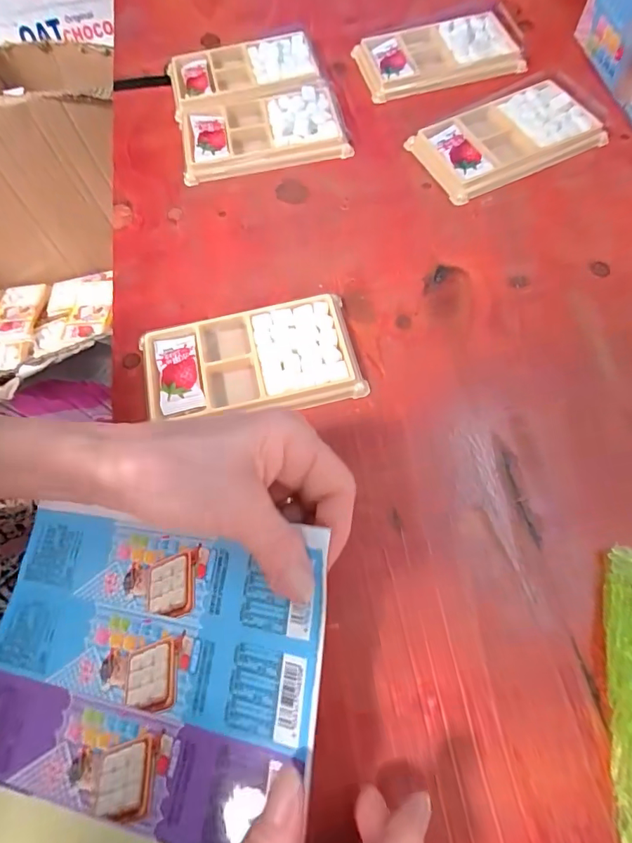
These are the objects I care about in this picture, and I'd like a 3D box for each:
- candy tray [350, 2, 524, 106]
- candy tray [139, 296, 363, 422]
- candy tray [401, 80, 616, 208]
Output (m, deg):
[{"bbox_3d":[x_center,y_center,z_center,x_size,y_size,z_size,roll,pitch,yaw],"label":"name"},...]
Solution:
[{"bbox_3d":[0.120,-0.334,0.395,0.160,0.016,0.083,-17,67,-4],"label":"candy tray"},{"bbox_3d":[-0.043,-0.037,0.283,0.133,0.013,0.074,-13,67,-3],"label":"candy tray"},{"bbox_3d":[0.149,-0.226,0.348,0.131,0.018,0.077,-26,68,-8],"label":"candy tray"}]

